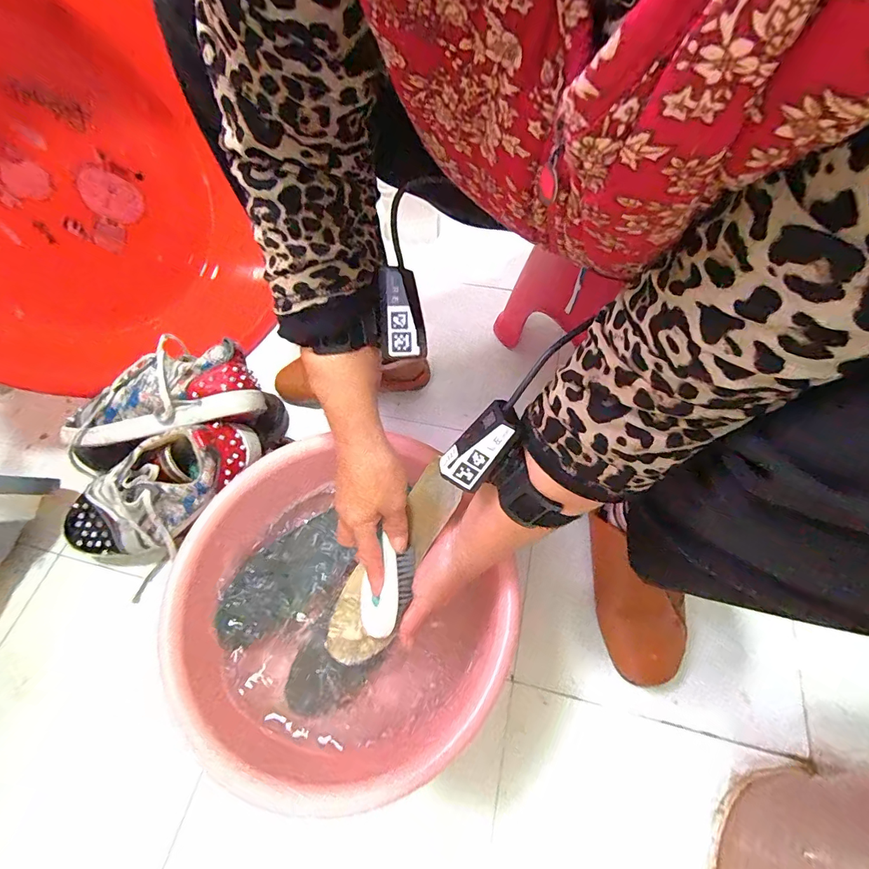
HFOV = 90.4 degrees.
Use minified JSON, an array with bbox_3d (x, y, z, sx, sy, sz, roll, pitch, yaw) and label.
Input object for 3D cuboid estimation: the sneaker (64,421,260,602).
[{"bbox_3d":[-0.316,0.075,0.499,0.243,0.107,0.075,-37,62,14],"label":"sneaker"}]

